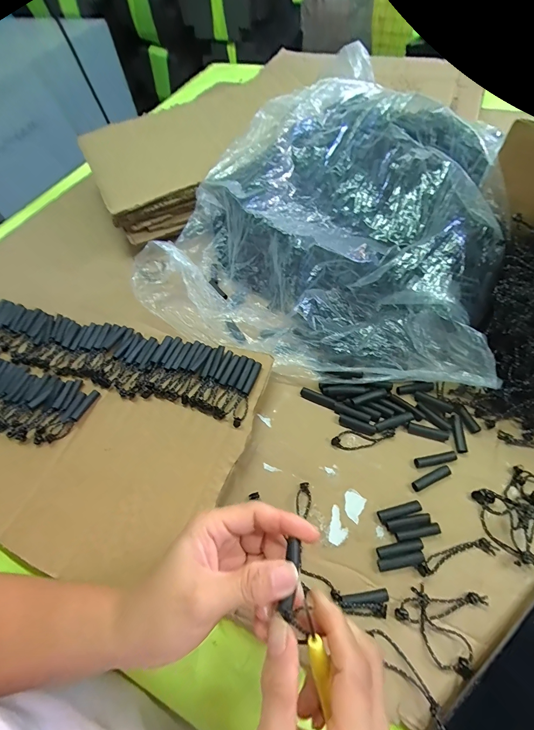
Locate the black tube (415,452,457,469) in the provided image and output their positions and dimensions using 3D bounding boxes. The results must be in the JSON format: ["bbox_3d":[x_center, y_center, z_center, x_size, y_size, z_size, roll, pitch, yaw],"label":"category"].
[{"bbox_3d":[0.157,0.088,0.309,0.038,0.006,0.010,-11,58,-2],"label":"black tube"}]

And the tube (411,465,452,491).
[{"bbox_3d":[0.150,0.103,0.301,0.038,0.006,0.009,-21,59,-8],"label":"tube"}]

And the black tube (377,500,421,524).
[{"bbox_3d":[0.116,0.128,0.290,0.038,0.006,0.010,-15,58,-5],"label":"black tube"}]

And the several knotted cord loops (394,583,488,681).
[{"bbox_3d":[0.131,0.193,0.253,0.055,0.010,0.056,23,62,18],"label":"several knotted cord loops"}]

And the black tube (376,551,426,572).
[{"bbox_3d":[0.110,0.162,0.273,0.037,0.007,0.009,-12,58,-3],"label":"black tube"}]

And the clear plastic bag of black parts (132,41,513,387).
[{"bbox_3d":[0.073,-0.218,0.432,0.408,0.109,0.455,13,60,12],"label":"clear plastic bag of black parts"}]

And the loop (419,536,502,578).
[{"bbox_3d":[0.155,0.157,0.271,0.066,0.007,0.014,-15,58,-5],"label":"loop"}]

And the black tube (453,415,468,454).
[{"bbox_3d":[0.186,0.067,0.320,0.009,0.006,0.037,3,58,6],"label":"black tube"}]

